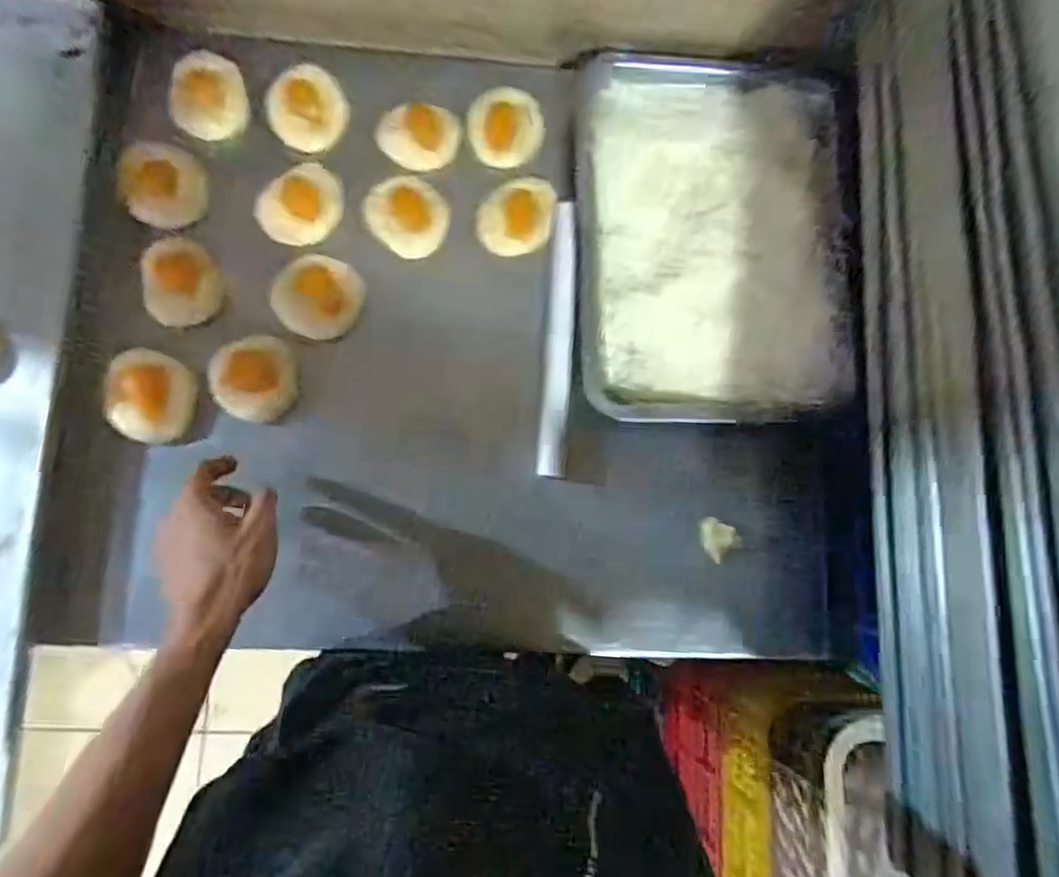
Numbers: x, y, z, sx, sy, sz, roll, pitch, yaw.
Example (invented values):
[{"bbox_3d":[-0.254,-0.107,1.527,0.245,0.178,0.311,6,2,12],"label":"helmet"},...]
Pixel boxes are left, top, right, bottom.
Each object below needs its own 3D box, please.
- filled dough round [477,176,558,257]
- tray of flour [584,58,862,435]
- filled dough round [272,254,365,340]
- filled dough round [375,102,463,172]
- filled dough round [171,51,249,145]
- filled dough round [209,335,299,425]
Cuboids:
[{"bbox_3d":[-0.010,-0.207,0.655,0.064,0.012,0.085,28,80,1],"label":"filled dough round"},{"bbox_3d":[0.169,-0.182,0.640,0.242,0.035,0.334,2,81,-3],"label":"tray of flour"},{"bbox_3d":[-0.183,-0.125,0.614,0.071,0.011,0.073,1,81,-3],"label":"filled dough round"},{"bbox_3d":[-0.103,-0.282,0.663,0.074,0.011,0.061,6,80,-2],"label":"filled dough round"},{"bbox_3d":[-0.296,-0.316,0.653,0.065,0.017,0.079,-15,82,-6],"label":"filled dough round"},{"bbox_3d":[-0.235,-0.050,0.601,0.071,0.019,0.066,1,81,-3],"label":"filled dough round"}]

